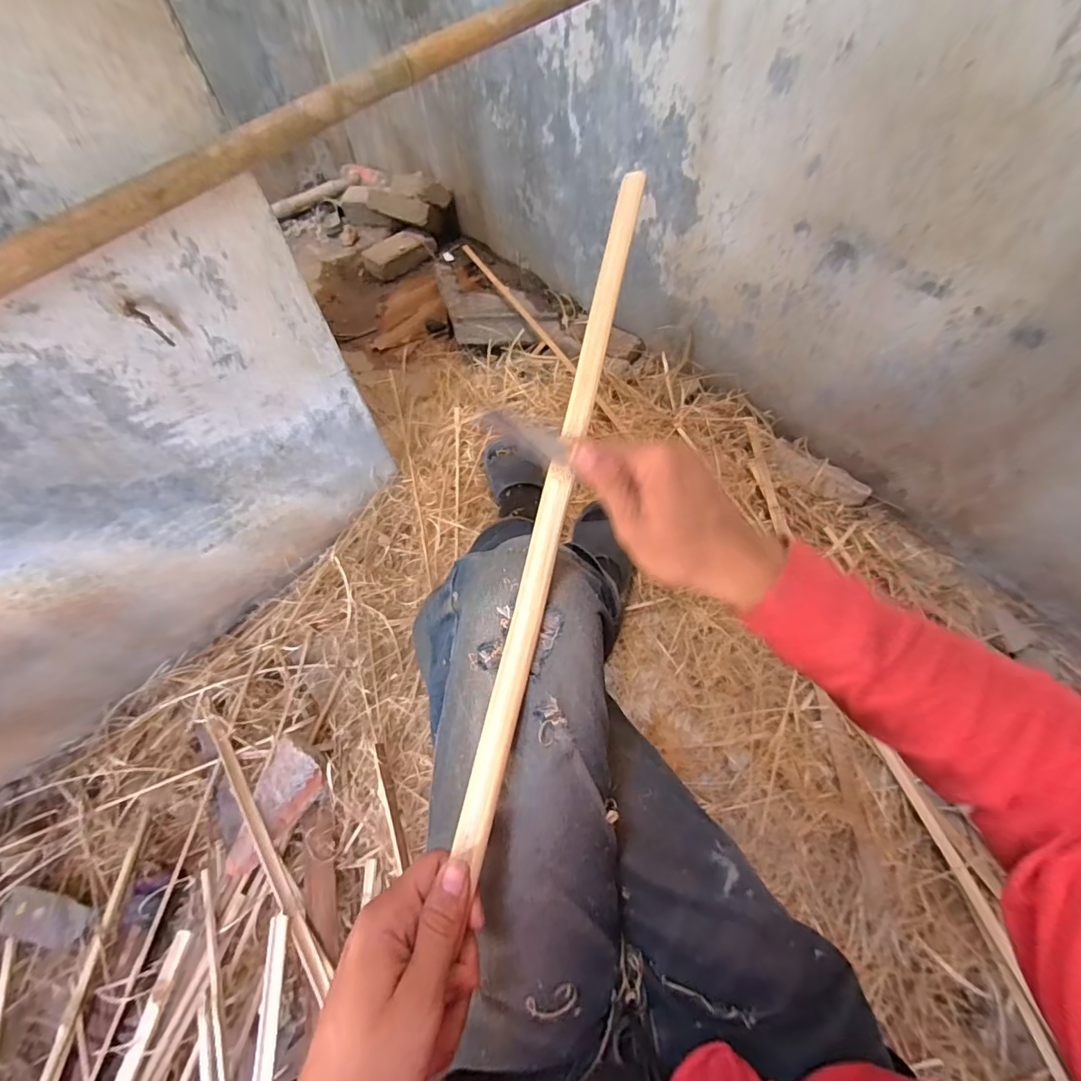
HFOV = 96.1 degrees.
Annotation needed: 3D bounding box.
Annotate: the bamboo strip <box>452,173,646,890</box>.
[{"bbox_3d":[0.014,-0.045,0.327,0.021,0.013,0.471,13,80,8],"label":"bamboo strip"}]

